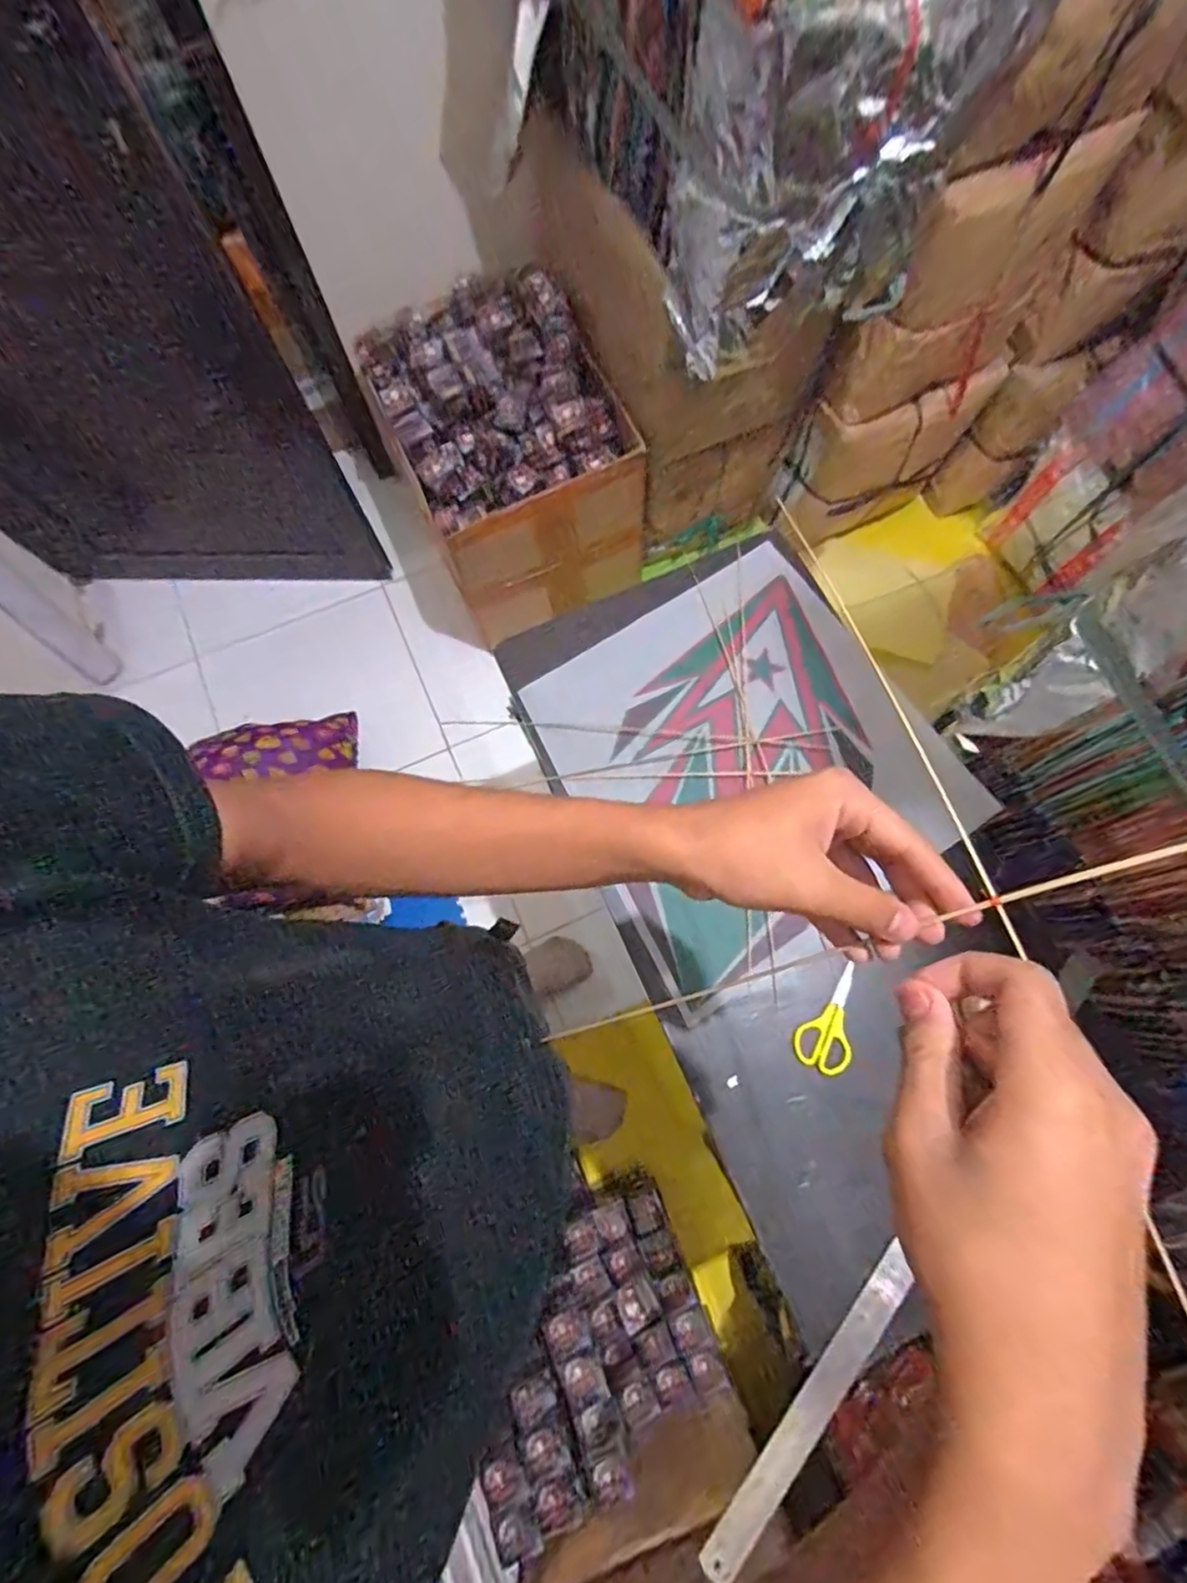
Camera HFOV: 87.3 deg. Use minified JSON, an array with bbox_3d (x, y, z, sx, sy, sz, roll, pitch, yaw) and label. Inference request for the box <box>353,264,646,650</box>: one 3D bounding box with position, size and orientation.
[{"bbox_3d":[-0.190,-0.724,1.419,0.423,0.467,0.549,-25,75,-6],"label":"box"}]

